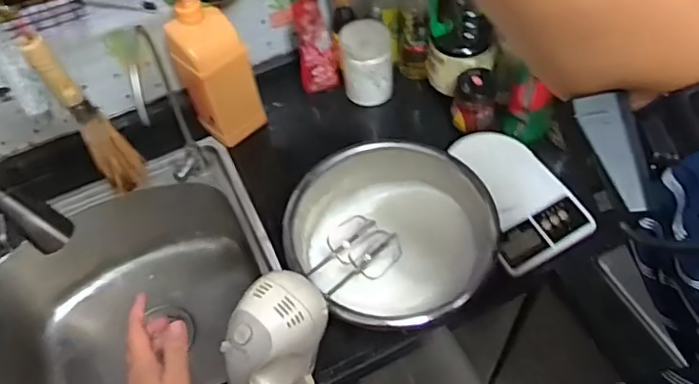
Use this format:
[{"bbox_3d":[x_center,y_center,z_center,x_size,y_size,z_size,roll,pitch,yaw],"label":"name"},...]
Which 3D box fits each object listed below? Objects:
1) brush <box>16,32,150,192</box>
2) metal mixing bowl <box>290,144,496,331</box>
[{"bbox_3d":[-0.310,-0.088,0.685,0.048,0.229,0.049,-32,60,-16],"label":"brush"},{"bbox_3d":[0.056,0.067,0.773,0.260,0.106,0.214,-18,57,-7],"label":"metal mixing bowl"}]

